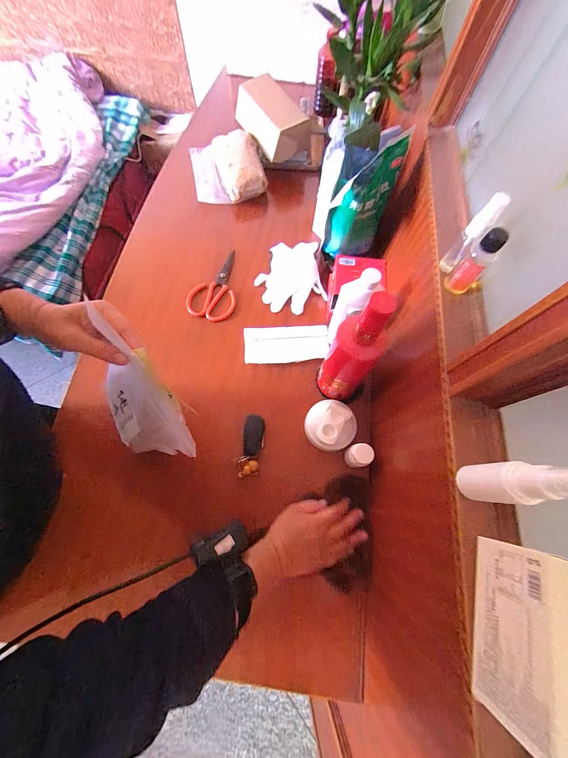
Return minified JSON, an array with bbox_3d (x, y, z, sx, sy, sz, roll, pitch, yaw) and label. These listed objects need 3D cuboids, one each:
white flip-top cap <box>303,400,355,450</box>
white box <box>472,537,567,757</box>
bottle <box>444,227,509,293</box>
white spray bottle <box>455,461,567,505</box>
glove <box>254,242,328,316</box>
[{"bbox_3d":[0.081,0.080,0.473,0.085,0.055,0.082,1,69,-2],"label":"white flip-top cap"},{"bbox_3d":[0.164,0.173,0.181,0.025,0.068,0.104,17,69,4],"label":"white box"},{"bbox_3d":[0.214,-0.129,0.299,0.032,0.074,0.030,1,69,-2],"label":"bottle"},{"bbox_3d":[0.170,0.076,0.199,0.026,0.099,0.029,2,69,-2],"label":"white spray bottle"},{"bbox_3d":[0.013,-0.228,0.596,0.151,0.050,0.165,-3,69,-4],"label":"glove"}]

